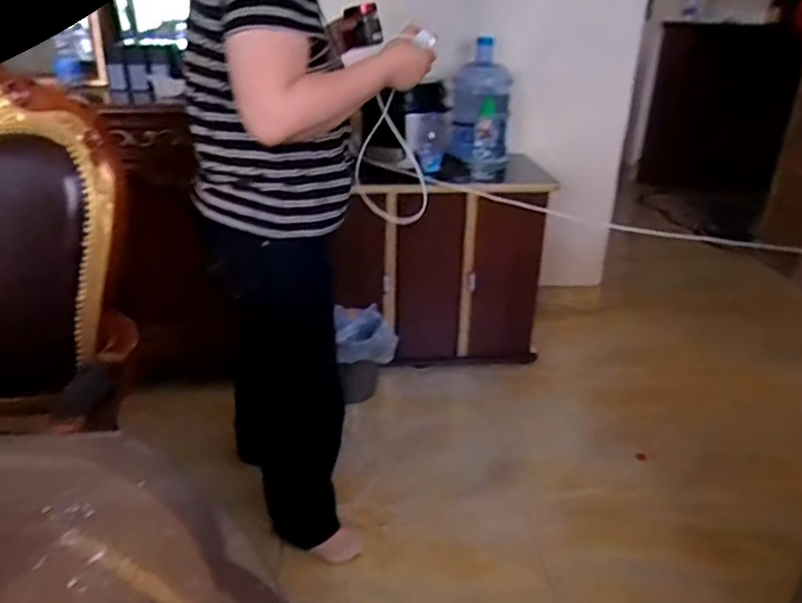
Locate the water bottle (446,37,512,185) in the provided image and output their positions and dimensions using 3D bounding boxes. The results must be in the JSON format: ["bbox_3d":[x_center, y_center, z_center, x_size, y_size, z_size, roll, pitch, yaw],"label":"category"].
[{"bbox_3d":[0.237,-0.560,1.842,0.175,0.371,0.231,5,26,7],"label":"water bottle"}]

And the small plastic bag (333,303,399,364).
[{"bbox_3d":[-0.112,0.100,1.910,0.228,0.112,0.168,-8,28,-18],"label":"small plastic bag"}]

